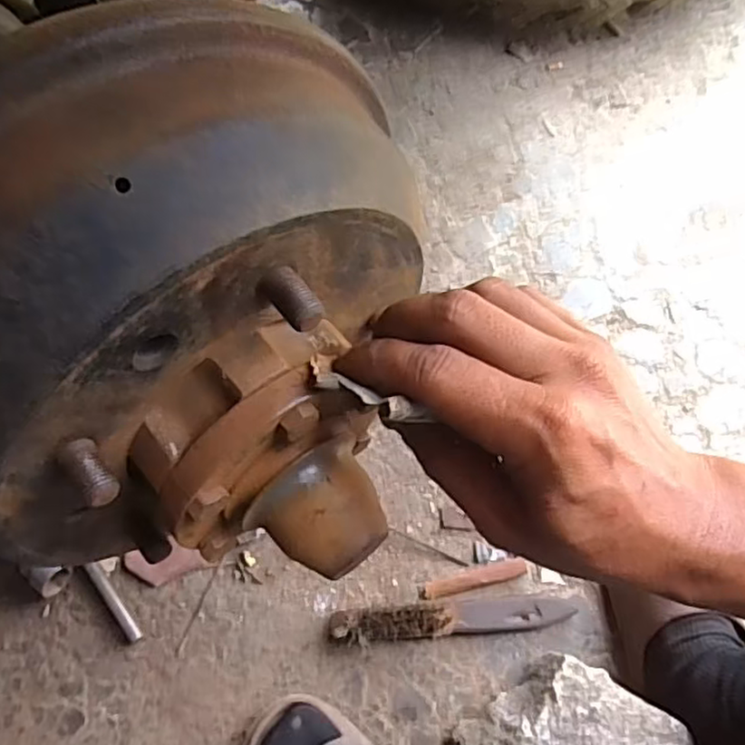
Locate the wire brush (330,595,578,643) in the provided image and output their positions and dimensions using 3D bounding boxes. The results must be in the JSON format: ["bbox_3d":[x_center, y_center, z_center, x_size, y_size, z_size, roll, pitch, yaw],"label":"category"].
[{"bbox_3d":[0.080,0.241,0.647,0.236,0.050,0.031,-4,70,0],"label":"wire brush"}]

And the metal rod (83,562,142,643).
[{"bbox_3d":[-0.263,0.232,0.670,0.014,0.017,0.096,-38,72,-11],"label":"metal rod"}]

